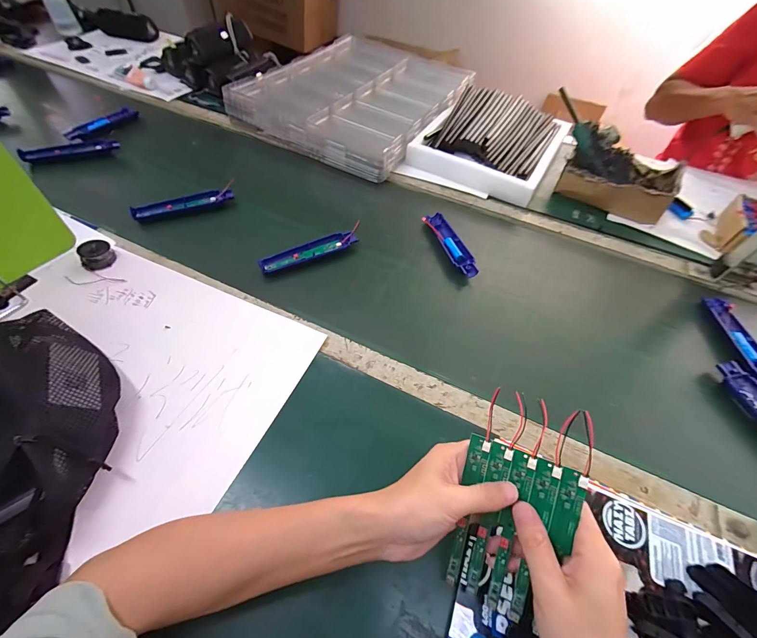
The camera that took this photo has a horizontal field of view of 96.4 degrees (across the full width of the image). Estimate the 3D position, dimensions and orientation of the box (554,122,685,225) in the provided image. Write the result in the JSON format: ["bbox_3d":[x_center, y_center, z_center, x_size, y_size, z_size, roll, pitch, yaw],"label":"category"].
[{"bbox_3d":[0.508,-0.319,0.716,0.220,0.091,0.209,28,56,15],"label":"box"}]

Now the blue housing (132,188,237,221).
[{"bbox_3d":[-0.359,-0.209,0.628,0.171,0.026,0.033,-17,58,-14],"label":"blue housing"}]

